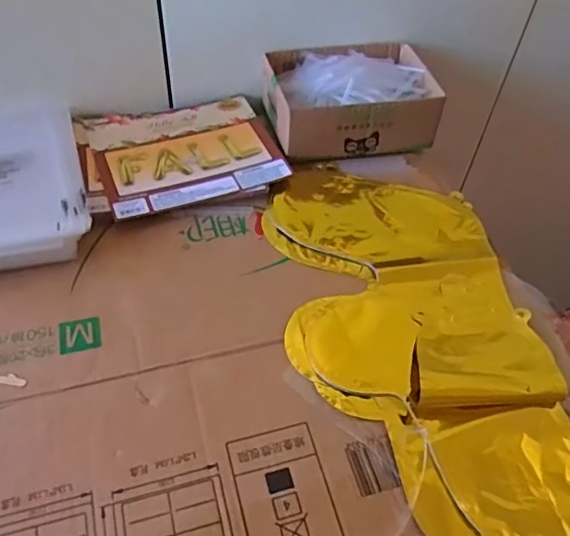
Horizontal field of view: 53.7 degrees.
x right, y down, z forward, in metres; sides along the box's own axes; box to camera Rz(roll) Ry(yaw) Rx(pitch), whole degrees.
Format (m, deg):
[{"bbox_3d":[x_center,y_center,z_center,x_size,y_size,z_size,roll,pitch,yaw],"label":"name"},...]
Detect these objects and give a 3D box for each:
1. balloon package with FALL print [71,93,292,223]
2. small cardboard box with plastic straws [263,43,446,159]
[{"bbox_3d":[-0.115,-0.131,0.623,0.207,0.013,0.171,-14,54,-15],"label":"balloon package with FALL print"},{"bbox_3d":[0.074,-0.201,0.653,0.189,0.069,0.137,-8,52,-11],"label":"small cardboard box with plastic straws"}]

